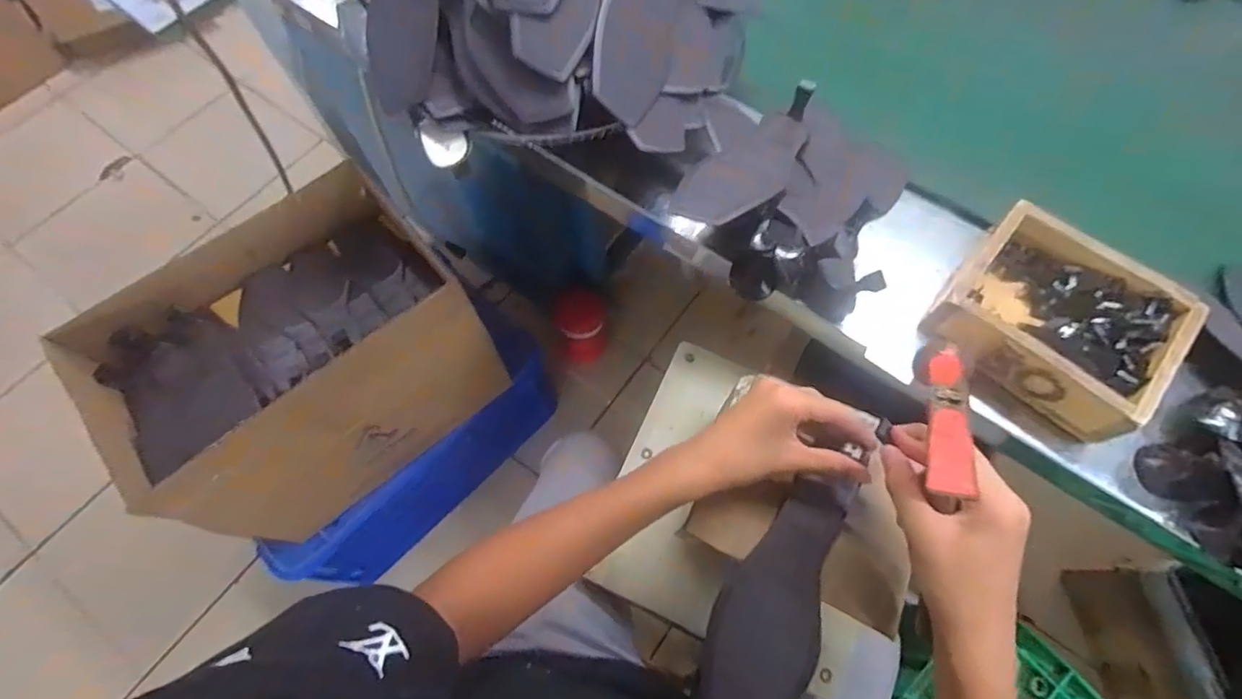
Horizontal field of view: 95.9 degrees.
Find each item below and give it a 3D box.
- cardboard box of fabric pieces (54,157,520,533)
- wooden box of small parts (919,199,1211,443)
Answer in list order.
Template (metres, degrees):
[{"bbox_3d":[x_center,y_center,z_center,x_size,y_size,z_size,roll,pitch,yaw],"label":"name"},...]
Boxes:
[{"bbox_3d":[-0.470,0.026,0.868,0.453,0.320,0.310,-38,72,-15],"label":"cardboard box of fabric pieces"},{"bbox_3d":[0.403,-0.030,0.519,0.180,0.060,0.158,39,72,15],"label":"wooden box of small parts"}]

